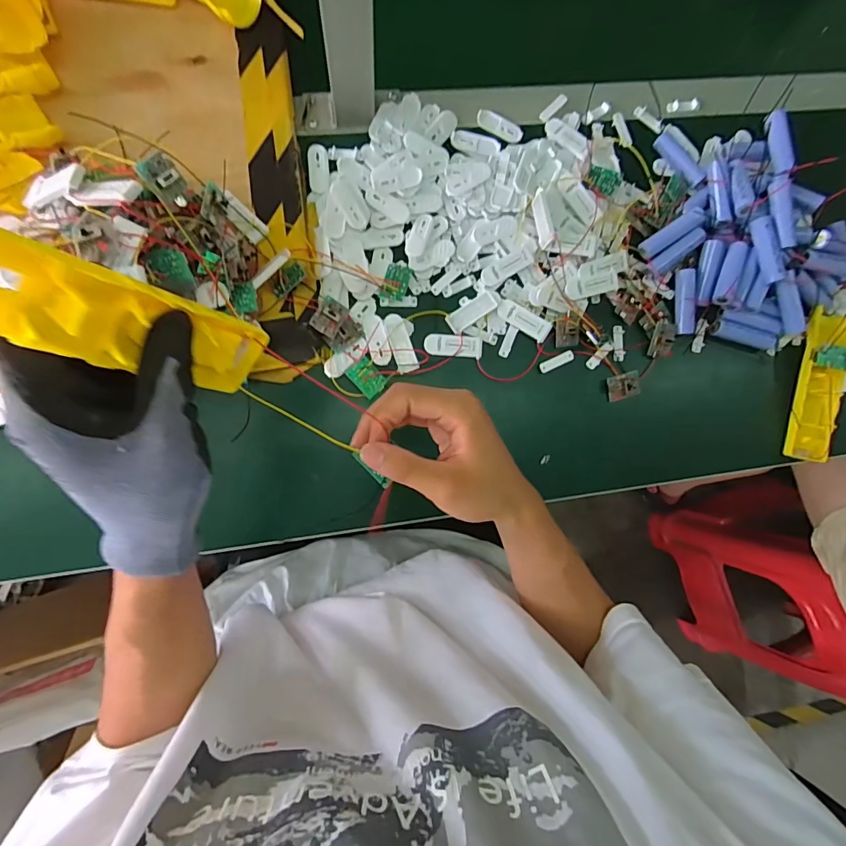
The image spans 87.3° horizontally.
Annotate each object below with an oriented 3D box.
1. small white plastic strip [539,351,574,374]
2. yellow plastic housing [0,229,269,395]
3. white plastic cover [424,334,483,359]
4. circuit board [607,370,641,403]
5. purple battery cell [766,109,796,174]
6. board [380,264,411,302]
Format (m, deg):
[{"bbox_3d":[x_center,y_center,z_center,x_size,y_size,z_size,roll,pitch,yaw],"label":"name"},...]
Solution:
[{"bbox_3d":[0.138,-0.063,0.457,0.038,0.008,0.011,-25,93,-7],"label":"small white plastic strip"},{"bbox_3d":[-0.136,-0.041,0.185,0.031,0.163,0.051,9,89,32],"label":"yellow plastic housing"},{"bbox_3d":[0.032,-0.077,0.441,0.058,0.008,0.023,5,90,-7],"label":"white plastic cover"},{"bbox_3d":[0.209,-0.038,0.460,0.033,0.005,0.025,-15,94,10],"label":"circuit board"},{"bbox_3d":[0.376,-0.297,0.468,0.017,0.017,0.076,5,76,-7],"label":"purple battery cell"},{"bbox_3d":[-0.026,-0.139,0.434,0.024,0.008,0.035,18,88,-7],"label":"board"}]

